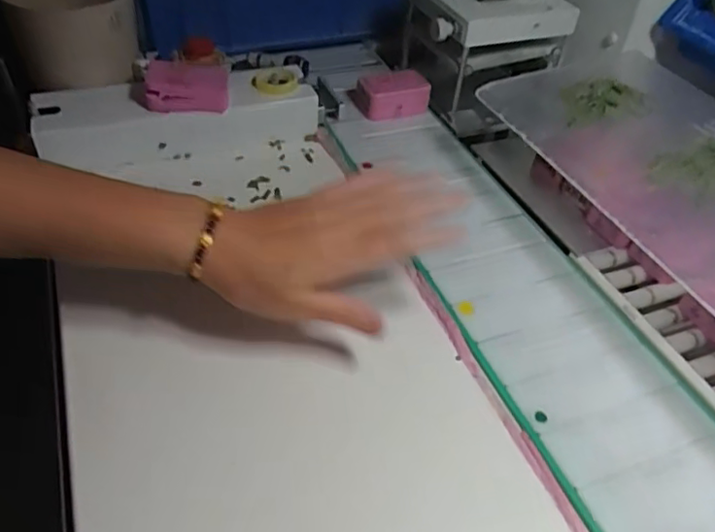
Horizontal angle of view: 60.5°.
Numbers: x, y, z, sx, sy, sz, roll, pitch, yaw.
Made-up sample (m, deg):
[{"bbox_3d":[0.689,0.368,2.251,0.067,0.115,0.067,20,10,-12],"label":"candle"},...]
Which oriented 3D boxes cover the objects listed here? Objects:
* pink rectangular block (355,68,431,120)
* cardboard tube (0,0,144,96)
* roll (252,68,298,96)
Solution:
[{"bbox_3d":[0.034,-0.182,0.650,0.075,0.034,0.047,-14,47,-19],"label":"pink rectangular block"},{"bbox_3d":[-0.274,-0.232,0.595,0.111,0.082,0.108,-12,47,-19],"label":"cardboard tube"},{"bbox_3d":[-0.081,-0.181,0.600,0.043,0.009,0.051,0,44,-5],"label":"roll"}]

